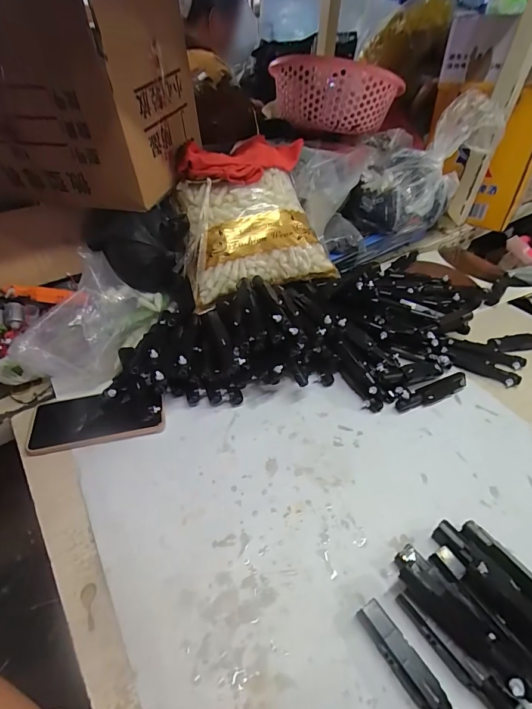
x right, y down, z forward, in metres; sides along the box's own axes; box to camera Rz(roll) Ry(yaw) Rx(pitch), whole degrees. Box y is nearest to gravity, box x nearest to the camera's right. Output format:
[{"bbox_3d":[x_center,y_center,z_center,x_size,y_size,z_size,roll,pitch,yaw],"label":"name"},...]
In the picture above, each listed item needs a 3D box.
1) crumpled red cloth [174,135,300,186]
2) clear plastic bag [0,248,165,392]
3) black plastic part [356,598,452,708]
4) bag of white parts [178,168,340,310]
[{"bbox_3d":[-0.029,-0.327,0.614,0.222,0.044,0.115,-28,52,-27],"label":"crumpled red cloth"},{"bbox_3d":[-0.257,-0.040,0.536,0.125,0.113,0.216,17,47,15],"label":"clear plastic bag"},{"bbox_3d":[0.125,0.270,0.311,0.024,0.017,0.118,-23,50,-23],"label":"black plastic part"},{"bbox_3d":[-0.023,-0.197,0.595,0.233,0.070,0.201,-17,86,-8],"label":"bag of white parts"}]

